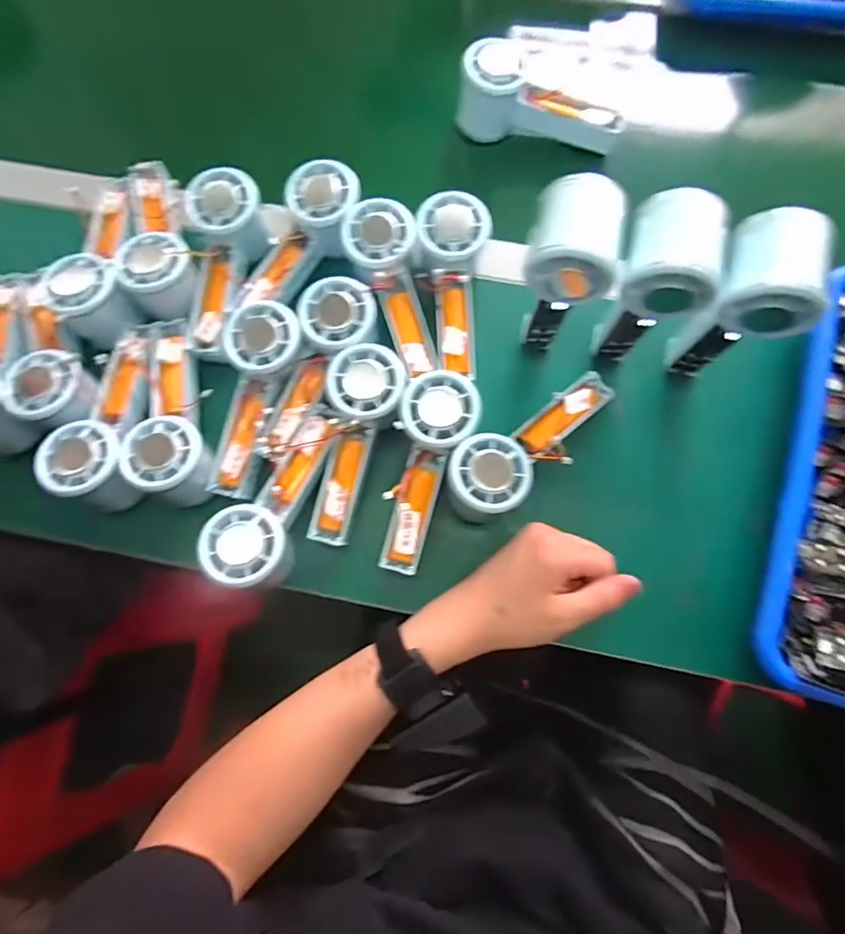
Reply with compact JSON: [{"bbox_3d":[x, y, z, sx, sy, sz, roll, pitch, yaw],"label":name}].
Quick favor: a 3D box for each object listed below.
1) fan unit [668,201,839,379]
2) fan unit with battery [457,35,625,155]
[{"bbox_3d":[0.224,-0.108,0.375,0.057,0.137,0.067,19,77,6],"label":"fan unit"},{"bbox_3d":[0.107,-0.326,0.477,0.144,0.061,0.052,25,78,8],"label":"fan unit with battery"}]

